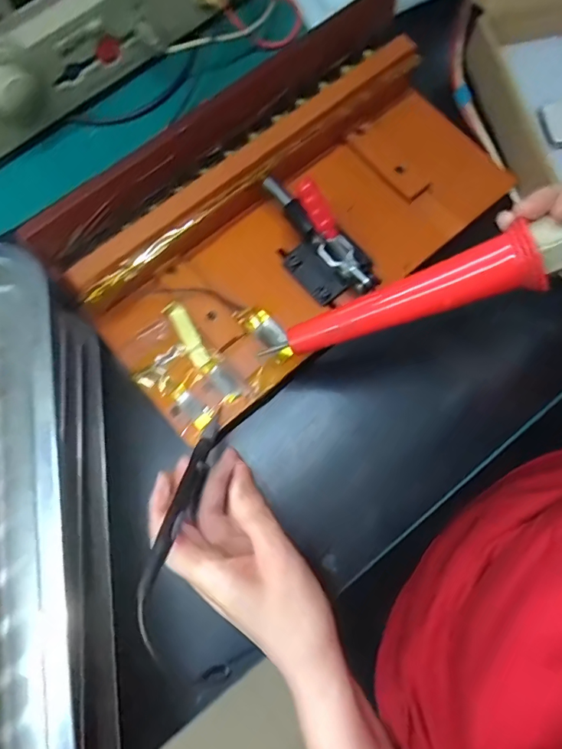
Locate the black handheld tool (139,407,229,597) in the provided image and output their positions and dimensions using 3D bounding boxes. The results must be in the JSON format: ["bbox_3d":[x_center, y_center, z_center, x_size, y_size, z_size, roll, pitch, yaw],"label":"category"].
[{"bbox_3d":[-0.053,0.064,0.280,0.017,0.007,0.115,15,37,2],"label":"black handheld tool"}]

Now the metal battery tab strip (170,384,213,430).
[{"bbox_3d":[-0.066,0.023,0.336,0.035,0.004,0.015,40,79,8],"label":"metal battery tab strip"}]

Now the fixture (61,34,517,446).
[{"bbox_3d":[0.010,-0.115,0.359,0.341,0.081,0.169,-39,80,-10],"label":"fixture"}]

